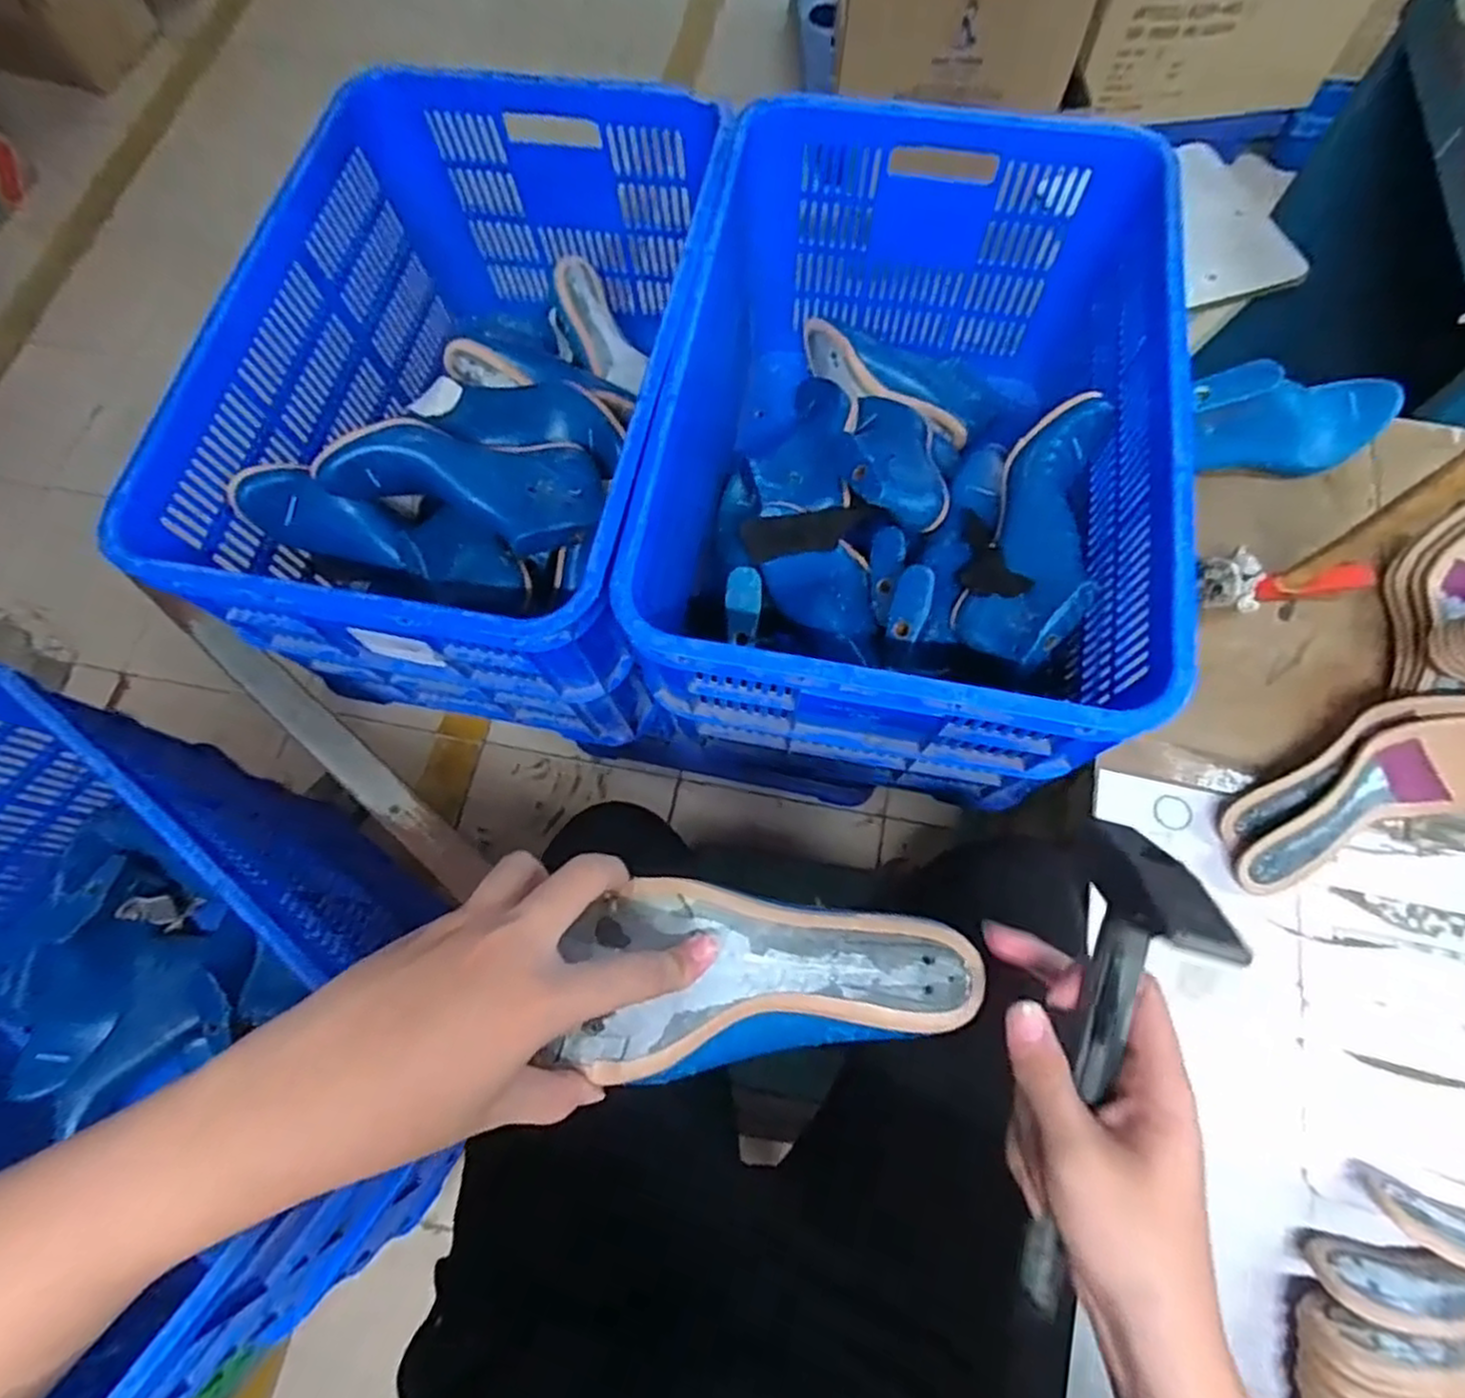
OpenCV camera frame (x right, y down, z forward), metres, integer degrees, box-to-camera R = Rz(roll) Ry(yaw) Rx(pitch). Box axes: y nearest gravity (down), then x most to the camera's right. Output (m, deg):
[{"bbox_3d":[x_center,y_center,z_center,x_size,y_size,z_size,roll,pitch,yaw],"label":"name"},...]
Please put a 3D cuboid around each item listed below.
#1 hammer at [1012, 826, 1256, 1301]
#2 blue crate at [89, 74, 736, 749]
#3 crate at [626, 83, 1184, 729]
[{"bbox_3d":[0.160,0.174,0.318,0.023,0.097,0.222,12,97,6],"label":"hammer"},{"bbox_3d":[-0.241,-0.313,0.770,0.423,0.282,0.614,13,71,6],"label":"blue crate"},{"bbox_3d":[0.167,-0.247,0.743,0.407,0.300,0.615,10,71,5],"label":"crate"}]

